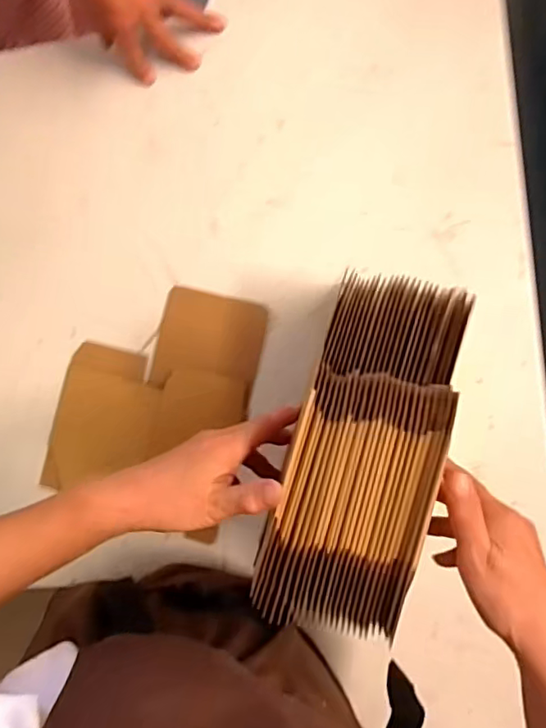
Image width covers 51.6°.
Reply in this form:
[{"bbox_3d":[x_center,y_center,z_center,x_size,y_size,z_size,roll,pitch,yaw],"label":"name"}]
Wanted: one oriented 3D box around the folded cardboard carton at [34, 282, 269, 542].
[{"bbox_3d":[-0.131,0.036,0.609,0.204,0.028,0.247,15,93,8],"label":"folded cardboard carton"}]

